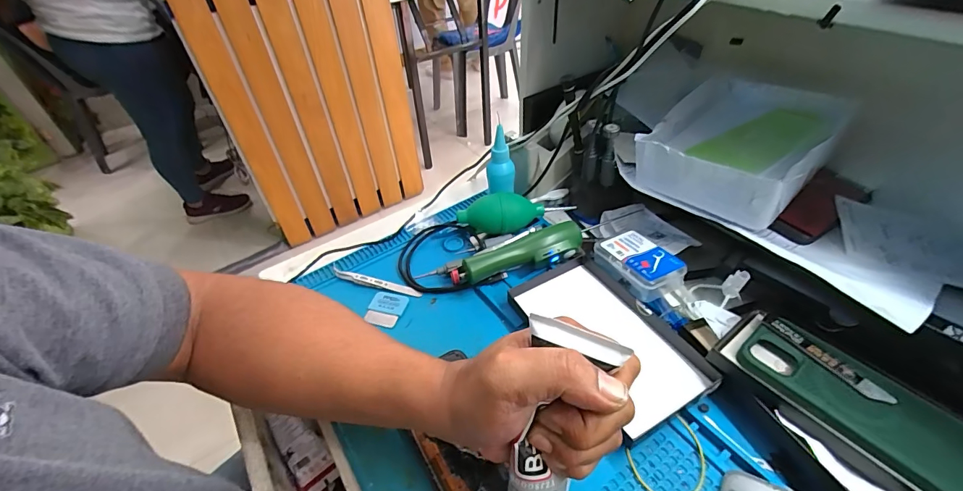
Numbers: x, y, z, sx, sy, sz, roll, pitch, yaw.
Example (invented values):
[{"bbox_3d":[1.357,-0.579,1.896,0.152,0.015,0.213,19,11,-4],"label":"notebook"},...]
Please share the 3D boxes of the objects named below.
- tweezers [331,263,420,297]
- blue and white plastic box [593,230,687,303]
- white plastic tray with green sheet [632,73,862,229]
[{"bbox_3d":[-0.123,0.040,0.470,0.119,0.007,0.014,13,46,18],"label":"tweezers"},{"bbox_3d":[0.162,0.020,0.432,0.056,0.037,0.084,-22,46,-18],"label":"blue and white plastic box"},{"bbox_3d":[0.264,-0.103,0.430,0.172,0.065,0.140,-33,50,-27],"label":"white plastic tray with green sheet"}]

